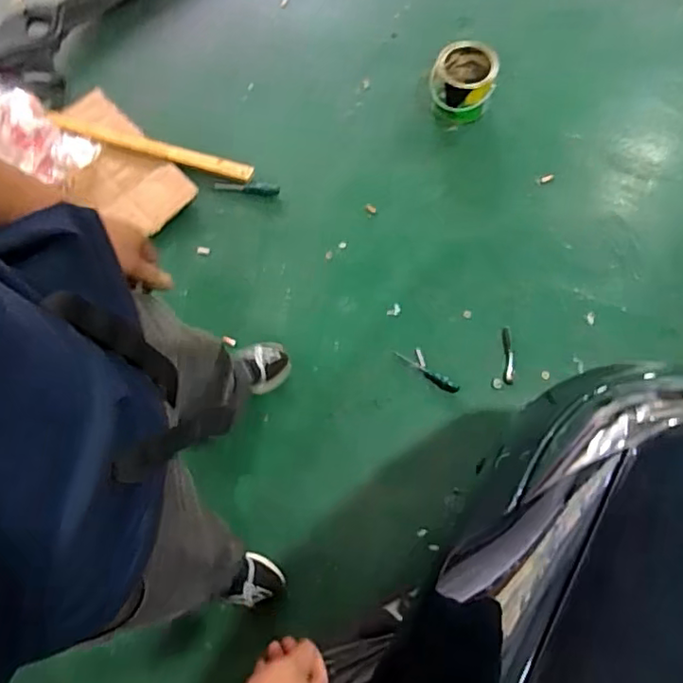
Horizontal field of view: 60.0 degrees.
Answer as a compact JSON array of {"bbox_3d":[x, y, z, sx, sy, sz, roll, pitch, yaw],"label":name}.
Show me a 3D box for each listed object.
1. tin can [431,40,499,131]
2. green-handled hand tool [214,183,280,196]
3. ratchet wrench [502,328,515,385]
[{"bbox_3d":[0.334,-0.713,1.659,0.170,0.160,0.181,9,72,5],"label":"tin can"},{"bbox_3d":[-0.265,-0.432,1.661,0.186,0.018,0.033,8,73,4],"label":"green-handled hand tool"},{"bbox_3d":[0.410,0.036,1.452,0.023,0.018,0.143,1,73,3],"label":"ratchet wrench"}]

